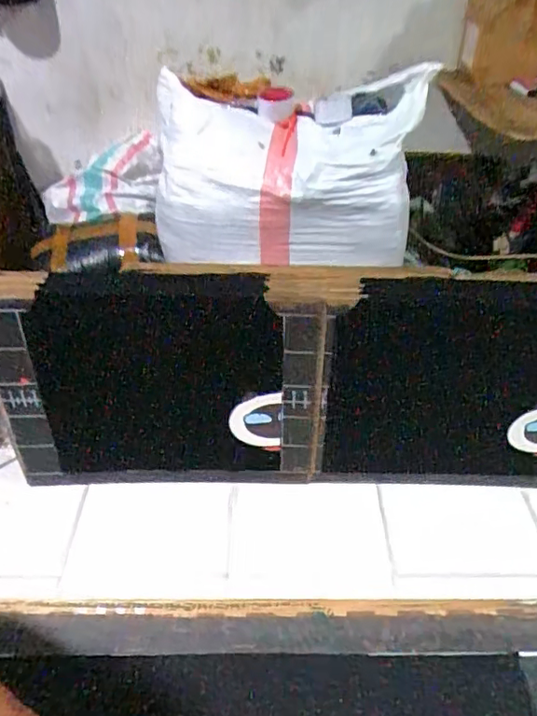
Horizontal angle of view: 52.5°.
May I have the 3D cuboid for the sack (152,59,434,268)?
[{"bbox_3d":[0.043,-0.399,1.238,0.602,0.367,0.245,-4,40,-7],"label":"sack"}]

